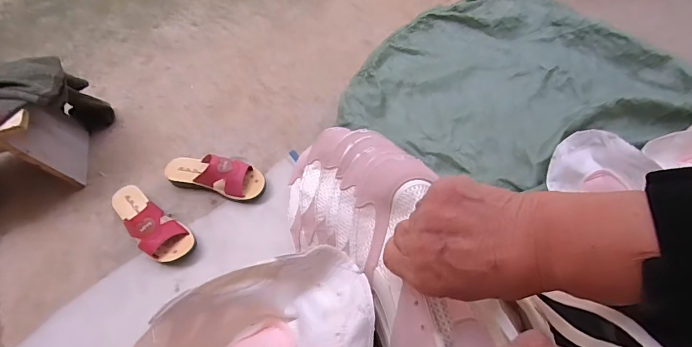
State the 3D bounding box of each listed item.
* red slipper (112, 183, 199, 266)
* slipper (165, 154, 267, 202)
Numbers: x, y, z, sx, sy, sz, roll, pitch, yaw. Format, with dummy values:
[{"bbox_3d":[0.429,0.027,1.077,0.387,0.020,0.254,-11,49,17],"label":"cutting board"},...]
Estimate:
[{"bbox_3d":[-0.419,0.100,0.851,0.221,0.076,0.086,33,66,22],"label":"red slipper"},{"bbox_3d":[-0.294,0.000,0.908,0.224,0.080,0.080,10,59,10],"label":"slipper"}]

